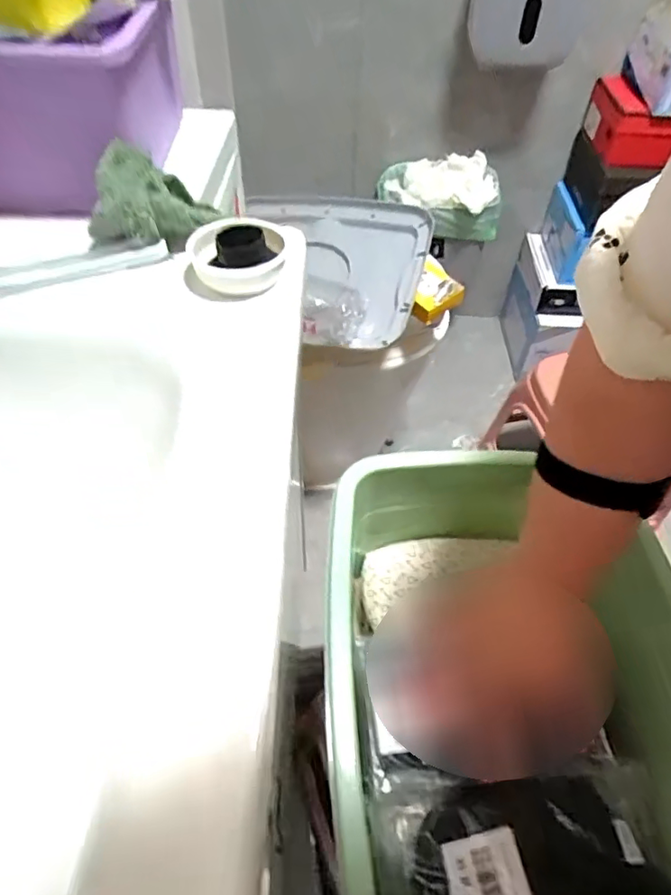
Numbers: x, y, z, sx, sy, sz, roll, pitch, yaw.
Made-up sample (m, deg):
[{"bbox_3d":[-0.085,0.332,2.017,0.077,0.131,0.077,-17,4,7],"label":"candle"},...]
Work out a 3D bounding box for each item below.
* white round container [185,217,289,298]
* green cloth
[{"bbox_3d":[-0.066,-0.133,0.377,0.067,0.027,0.060,-11,51,-9],"label":"white round container"},{"bbox_3d":[-0.130,-0.174,0.383,0.071,0.047,0.076,15,52,12],"label":"green cloth"}]

